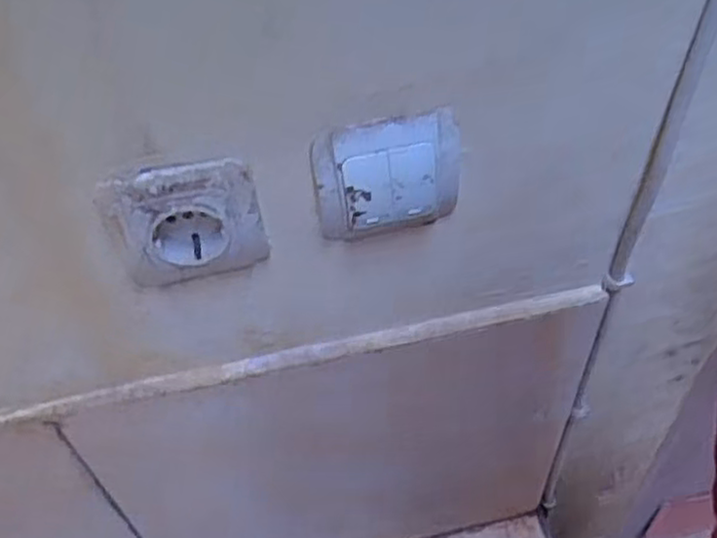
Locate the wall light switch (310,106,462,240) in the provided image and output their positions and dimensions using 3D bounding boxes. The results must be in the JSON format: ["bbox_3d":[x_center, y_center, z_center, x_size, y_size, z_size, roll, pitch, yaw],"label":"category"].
[{"bbox_3d":[0.017,-0.047,0.393,0.081,0.080,0.015,-12,50,-5],"label":"wall light switch"}]

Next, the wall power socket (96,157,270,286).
[{"bbox_3d":[-0.092,-0.024,0.390,0.078,0.080,0.019,-7,50,-1],"label":"wall power socket"}]

